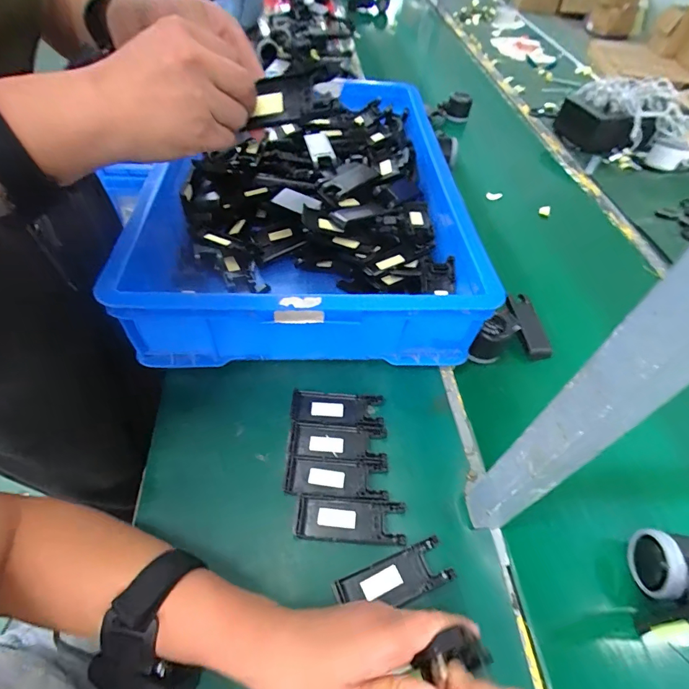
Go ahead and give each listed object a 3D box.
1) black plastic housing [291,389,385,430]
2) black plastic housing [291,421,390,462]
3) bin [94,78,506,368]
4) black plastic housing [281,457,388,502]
[{"bbox_3d":[-0.008,0.074,0.463,0.101,0.006,0.042,5,52,-1],"label":"black plastic housing"},{"bbox_3d":[-0.006,0.104,0.437,0.100,0.008,0.039,5,52,-1],"label":"black plastic housing"},{"bbox_3d":[-0.055,-0.229,0.621,0.414,0.119,0.585,1,52,-4],"label":"bin"},{"bbox_3d":[-0.008,0.135,0.413,0.101,0.009,0.038,5,52,-1],"label":"black plastic housing"}]

